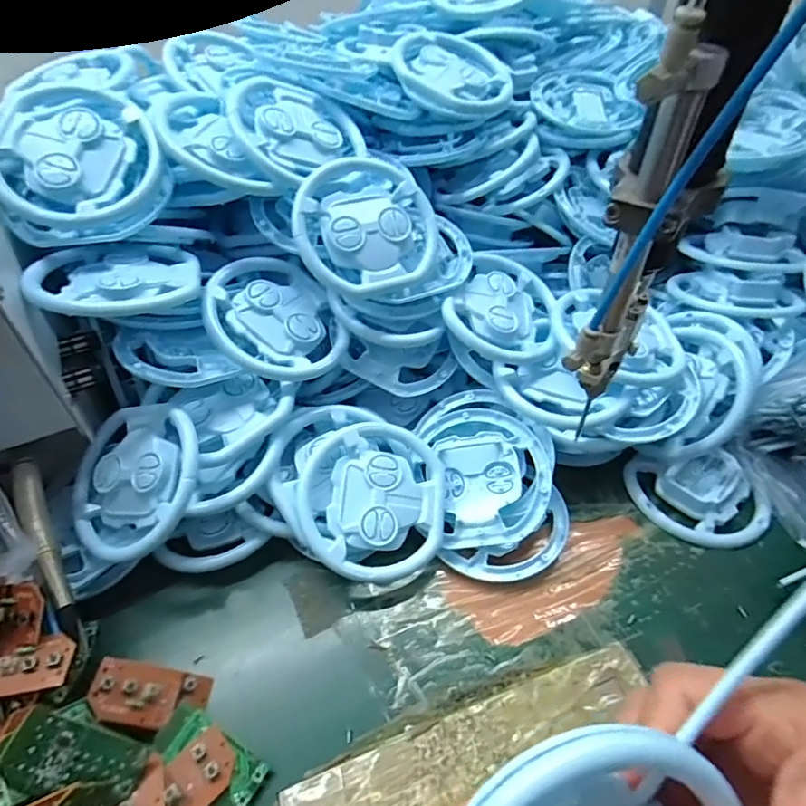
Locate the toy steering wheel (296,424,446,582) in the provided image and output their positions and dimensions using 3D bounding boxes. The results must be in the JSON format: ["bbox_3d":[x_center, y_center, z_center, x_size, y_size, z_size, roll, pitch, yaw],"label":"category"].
[{"bbox_3d":[-0.021,0.067,0.350,0.099,0.021,0.099,5,69,-13],"label":"toy steering wheel"}]

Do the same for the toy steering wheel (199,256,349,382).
[{"bbox_3d":[-0.093,-0.061,0.370,0.095,0.015,0.096,-14,73,-32],"label":"toy steering wheel"}]

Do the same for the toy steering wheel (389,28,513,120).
[{"bbox_3d":[0.040,-0.283,0.435,0.099,0.014,0.091,6,65,-13],"label":"toy steering wheel"}]

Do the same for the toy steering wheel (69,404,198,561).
[{"bbox_3d":[-0.170,0.049,0.328,0.095,0.014,0.095,1,74,25],"label":"toy steering wheel"}]

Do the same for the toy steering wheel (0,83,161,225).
[{"bbox_3d":[-0.213,-0.162,0.329,0.097,0.010,0.099,3,76,-14],"label":"toy steering wheel"}]

